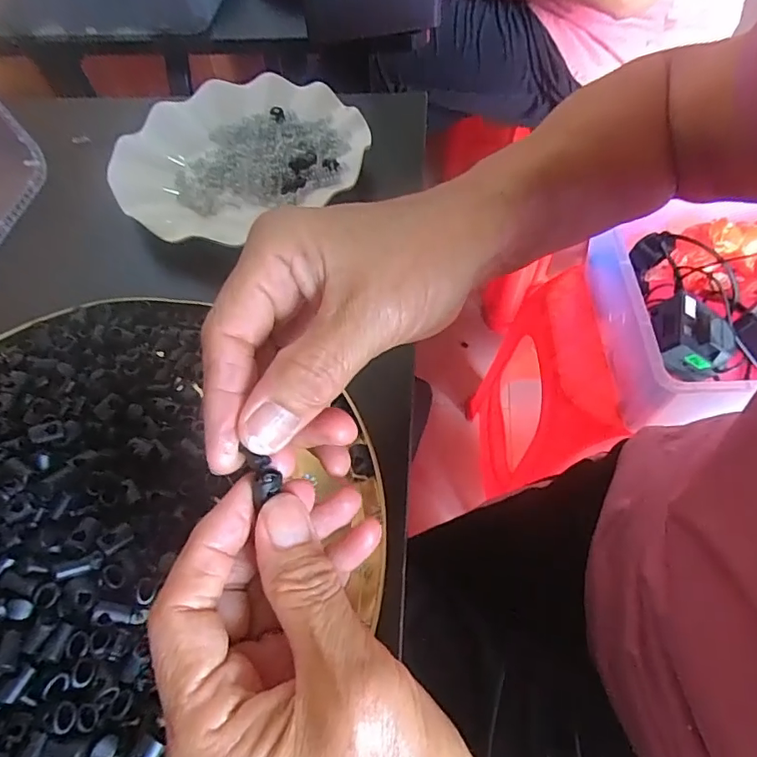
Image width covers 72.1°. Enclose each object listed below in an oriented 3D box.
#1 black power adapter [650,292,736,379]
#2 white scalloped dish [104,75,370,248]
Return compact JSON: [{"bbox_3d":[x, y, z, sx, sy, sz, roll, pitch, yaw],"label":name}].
[{"bbox_3d":[0.353,-0.050,0.591,0.080,0.042,0.084,-2,60,3],"label":"black power adapter"},{"bbox_3d":[-0.109,-0.174,0.403,0.180,0.020,0.179,-2,60,3],"label":"white scalloped dish"}]

